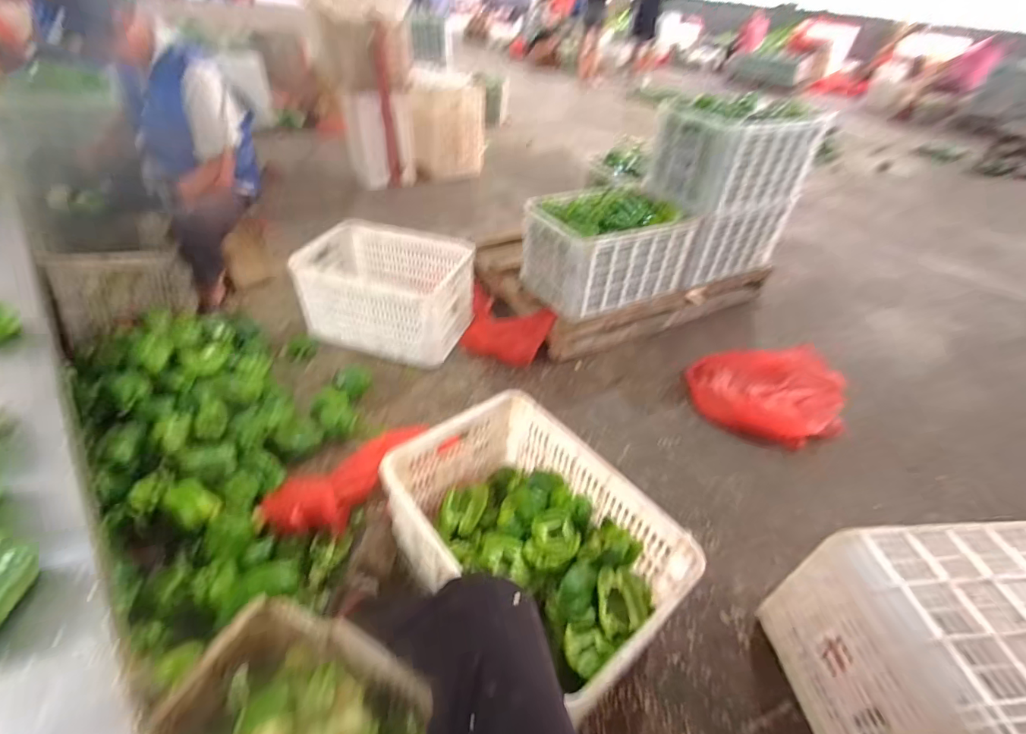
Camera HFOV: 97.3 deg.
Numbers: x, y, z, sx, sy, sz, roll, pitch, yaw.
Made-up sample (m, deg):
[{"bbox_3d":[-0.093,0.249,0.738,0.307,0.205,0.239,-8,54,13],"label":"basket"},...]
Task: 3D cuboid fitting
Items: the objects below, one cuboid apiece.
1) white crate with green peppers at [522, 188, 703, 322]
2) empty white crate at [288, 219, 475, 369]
[{"bbox_3d":[0.310,-0.421,1.539,0.497,0.275,0.361,-18,46,-24],"label":"white crate with green peppers"},{"bbox_3d":[-0.409,-0.260,1.512,0.497,0.239,0.377,14,42,10],"label":"empty white crate"}]

